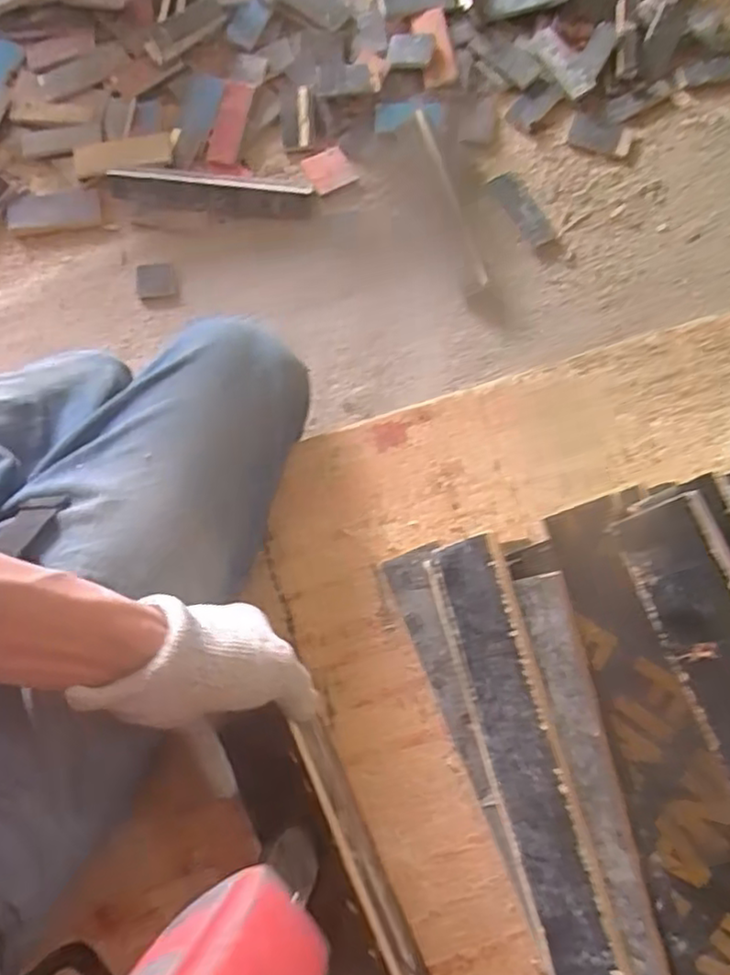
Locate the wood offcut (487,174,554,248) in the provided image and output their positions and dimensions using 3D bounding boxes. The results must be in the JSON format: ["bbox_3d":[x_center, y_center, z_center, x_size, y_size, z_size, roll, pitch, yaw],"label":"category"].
[{"bbox_3d":[0.294,-0.519,1.261,0.056,0.016,0.161,-30,79,-7],"label":"wood offcut"}]

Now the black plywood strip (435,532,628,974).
[{"bbox_3d":[0.110,0.210,0.414,0.007,0.053,0.363,2,67,-46],"label":"black plywood strip"}]

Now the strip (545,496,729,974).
[{"bbox_3d":[0.169,0.188,0.369,0.011,0.074,0.364,-2,70,-42],"label":"strip"}]

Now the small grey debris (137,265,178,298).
[{"bbox_3d":[-0.403,-0.399,1.305,0.073,0.017,0.074,-7,77,-2],"label":"small grey debris"}]

